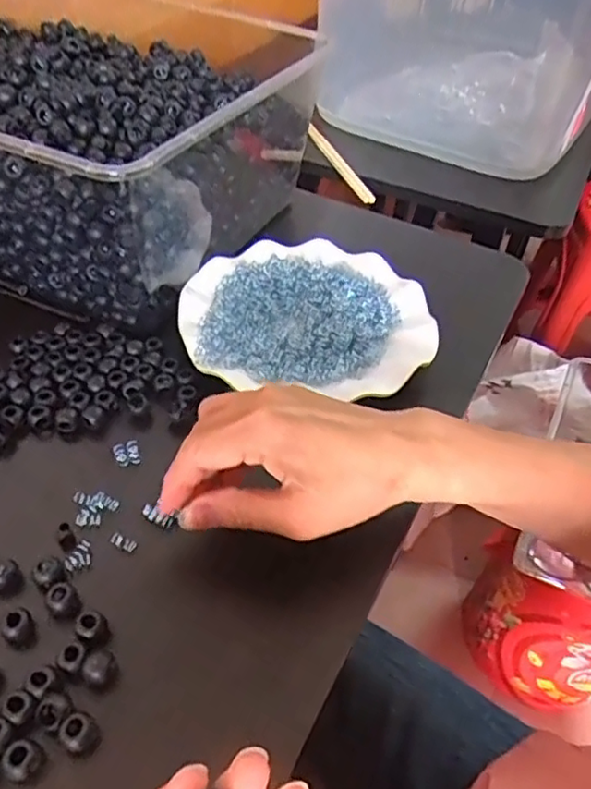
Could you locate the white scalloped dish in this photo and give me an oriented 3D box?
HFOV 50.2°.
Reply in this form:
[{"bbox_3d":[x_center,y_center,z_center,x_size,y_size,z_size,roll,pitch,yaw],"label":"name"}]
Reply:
[{"bbox_3d":[0.009,-0.063,0.476,0.181,0.020,0.161,5,46,0],"label":"white scalloped dish"}]

